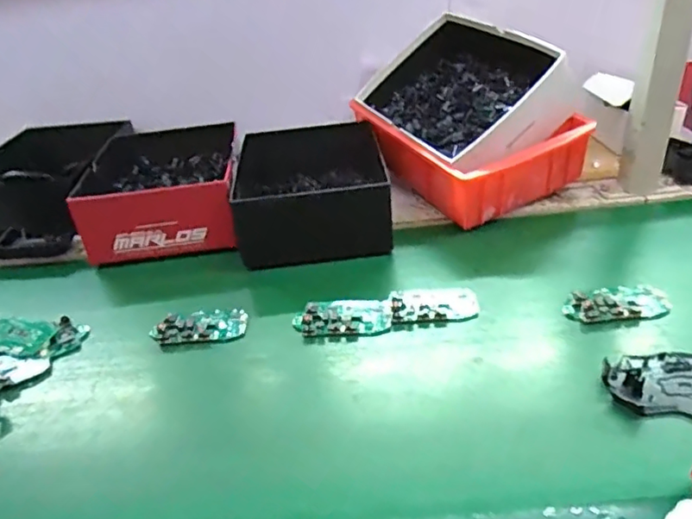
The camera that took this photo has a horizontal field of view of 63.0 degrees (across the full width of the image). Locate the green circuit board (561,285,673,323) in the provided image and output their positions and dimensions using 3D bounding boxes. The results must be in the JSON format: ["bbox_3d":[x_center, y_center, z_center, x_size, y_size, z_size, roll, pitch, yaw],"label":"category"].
[{"bbox_3d":[0.268,0.043,0.560,0.101,0.014,0.045,-6,34,1],"label":"green circuit board"}]

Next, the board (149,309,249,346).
[{"bbox_3d":[-0.152,0.069,0.587,0.095,0.017,0.040,-9,34,-4],"label":"board"}]

